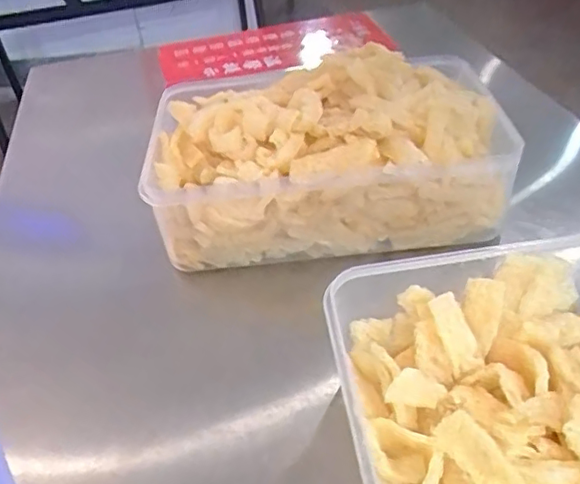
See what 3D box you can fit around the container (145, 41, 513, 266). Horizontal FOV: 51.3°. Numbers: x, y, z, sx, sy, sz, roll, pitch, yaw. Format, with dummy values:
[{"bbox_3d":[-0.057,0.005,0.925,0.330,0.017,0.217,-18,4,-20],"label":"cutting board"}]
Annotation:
[{"bbox_3d":[0.035,-0.090,0.618,0.342,0.124,0.173,-6,39,0],"label":"container"}]

